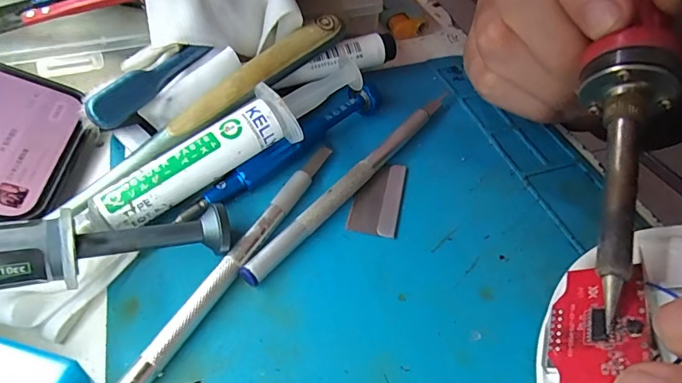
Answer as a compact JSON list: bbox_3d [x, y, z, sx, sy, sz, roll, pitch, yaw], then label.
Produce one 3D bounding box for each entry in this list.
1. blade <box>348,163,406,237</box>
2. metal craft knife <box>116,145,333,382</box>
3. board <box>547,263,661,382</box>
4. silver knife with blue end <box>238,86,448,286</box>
[{"bbox_3d":[0.015,0.001,0.178,0.019,0.004,0.037,10,49,8],"label":"blade"},{"bbox_3d":[-0.037,0.026,0.152,0.008,0.008,0.127,22,51,17],"label":"metal craft knife"},{"bbox_3d":[0.068,0.036,0.117,0.024,0.004,0.042,-18,29,42],"label":"board"},{"bbox_3d":[0.008,-0.007,0.182,0.008,0.008,0.126,31,55,23],"label":"silver knife with blue end"}]

